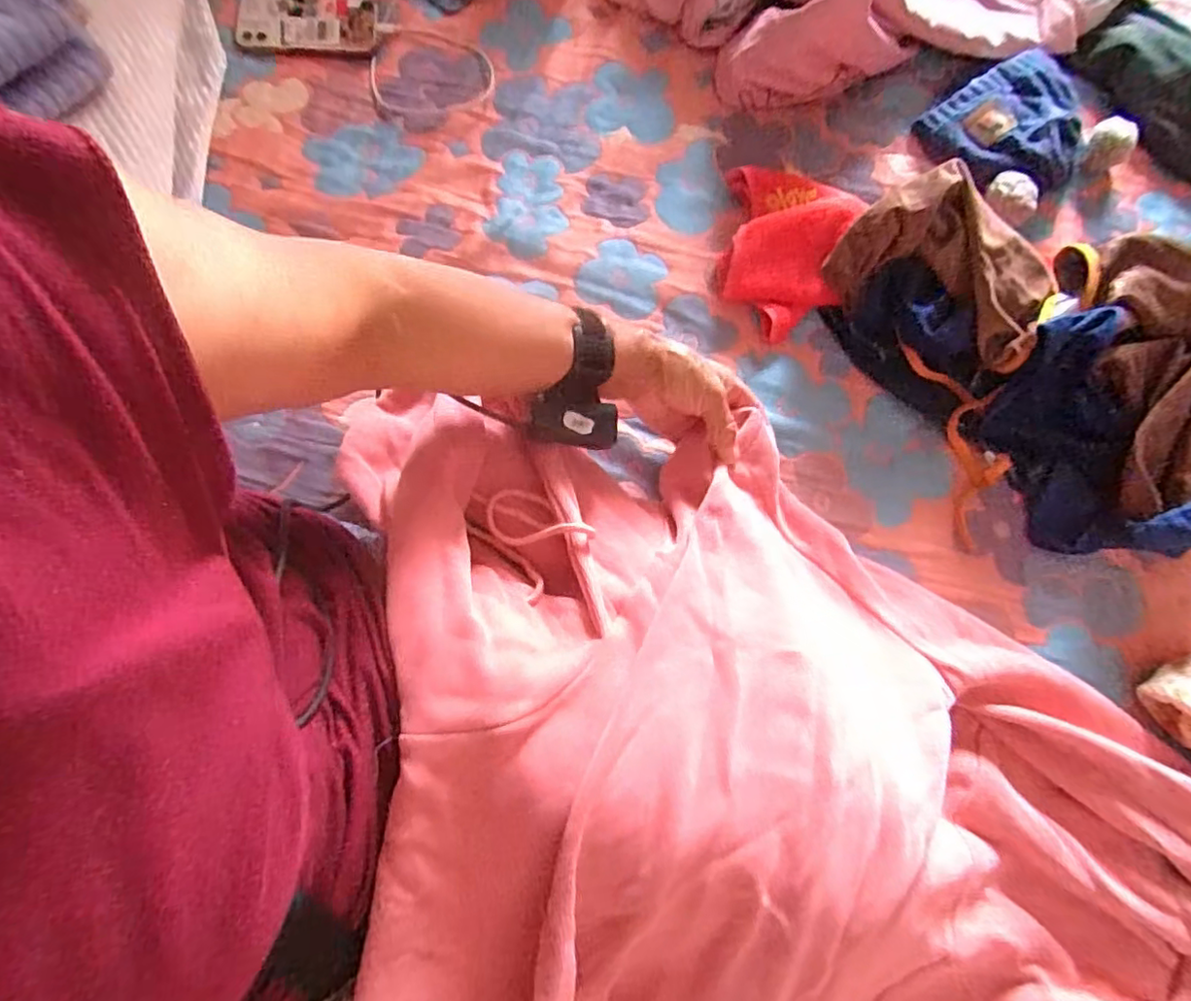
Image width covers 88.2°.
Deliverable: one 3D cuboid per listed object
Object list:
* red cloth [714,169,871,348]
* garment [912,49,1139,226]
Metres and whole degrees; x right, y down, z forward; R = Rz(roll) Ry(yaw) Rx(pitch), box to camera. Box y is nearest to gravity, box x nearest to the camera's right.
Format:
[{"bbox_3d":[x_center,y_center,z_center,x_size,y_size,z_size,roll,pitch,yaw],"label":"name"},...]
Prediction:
[{"bbox_3d":[0.176,-0.242,0.589,0.126,0.050,0.159,19,75,2],"label":"red cloth"},{"bbox_3d":[0.448,-0.382,0.642,0.173,0.035,0.154,-28,78,-9],"label":"garment"}]

